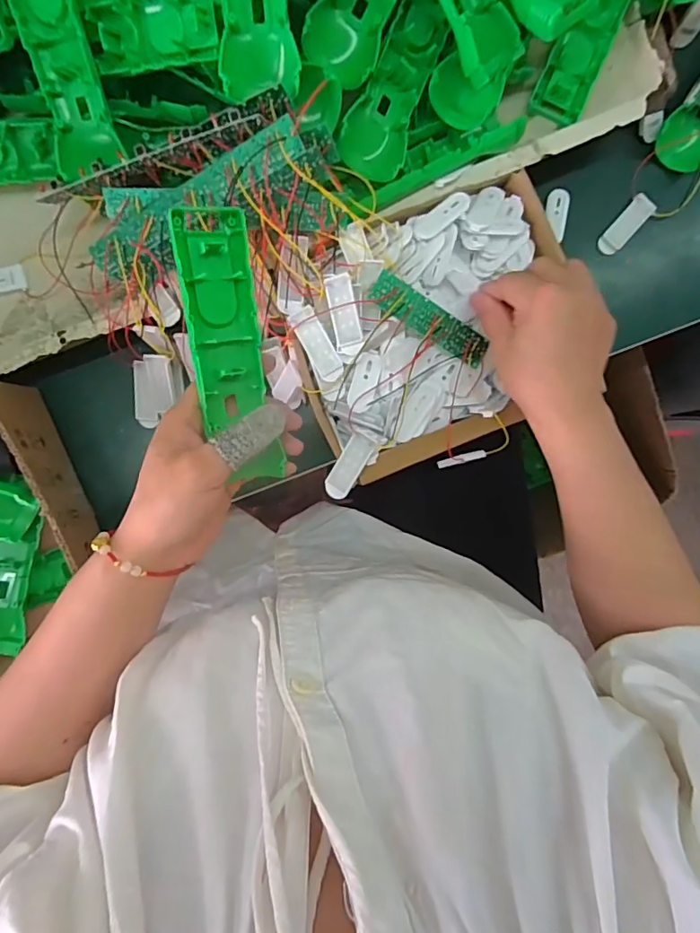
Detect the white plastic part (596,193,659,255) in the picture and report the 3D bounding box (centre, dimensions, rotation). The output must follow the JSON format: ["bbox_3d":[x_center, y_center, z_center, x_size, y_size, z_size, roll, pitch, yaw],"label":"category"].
[{"bbox_3d":[0.251,-0.220,0.463,0.021,0.011,0.058,43,92,-4],"label":"white plastic part"}]

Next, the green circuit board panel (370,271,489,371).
[{"bbox_3d":[0.062,-0.111,0.391,0.102,0.010,0.026,29,93,-16],"label":"green circuit board panel"}]

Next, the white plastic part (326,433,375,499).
[{"bbox_3d":[-0.001,0.001,0.388,0.019,0.005,0.053,29,106,-3],"label":"white plastic part"}]

